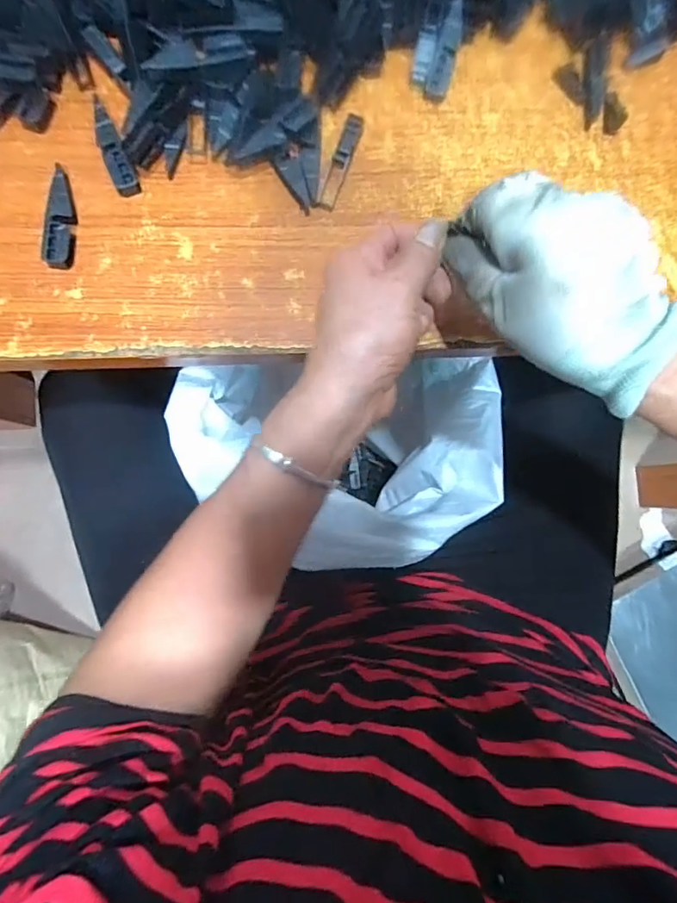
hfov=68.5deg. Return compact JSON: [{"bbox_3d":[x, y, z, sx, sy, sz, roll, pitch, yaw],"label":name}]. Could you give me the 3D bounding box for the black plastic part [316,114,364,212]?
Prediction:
[{"bbox_3d":[0.001,-0.202,0.347,0.012,0.011,0.067,20,84,-3],"label":"black plastic part"}]

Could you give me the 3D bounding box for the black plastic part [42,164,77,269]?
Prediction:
[{"bbox_3d":[-0.182,-0.152,0.327,0.016,0.013,0.065,5,85,-5],"label":"black plastic part"}]

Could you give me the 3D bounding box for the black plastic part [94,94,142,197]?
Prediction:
[{"bbox_3d":[-0.151,-0.202,0.332,0.016,0.012,0.061,-23,88,-6],"label":"black plastic part"}]

